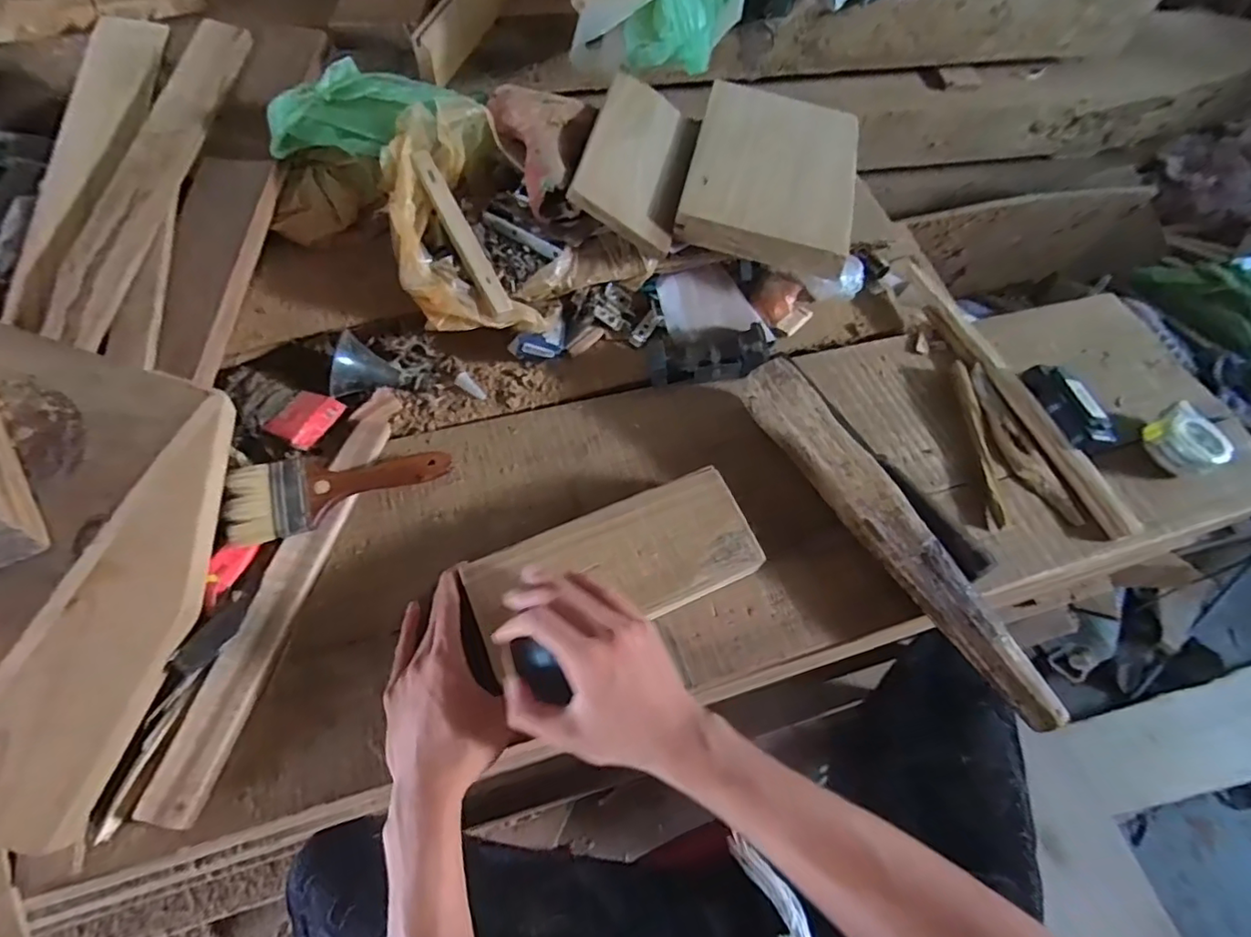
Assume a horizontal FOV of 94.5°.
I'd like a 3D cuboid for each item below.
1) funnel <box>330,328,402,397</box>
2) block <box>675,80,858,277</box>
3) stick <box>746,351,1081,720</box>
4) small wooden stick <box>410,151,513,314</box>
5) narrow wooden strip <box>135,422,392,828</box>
[{"bbox_3d":[-0.257,-0.097,0.570,0.049,0.046,0.057,9,60,1],"label":"funnel"},{"bbox_3d":[0.174,-0.347,0.675,0.190,0.039,0.282,12,61,4],"label":"block"},{"bbox_3d":[0.234,0.053,0.517,0.050,0.054,0.376,-27,66,-17],"label":"stick"},{"bbox_3d":[-0.168,-0.242,0.587,0.023,0.011,0.196,-26,81,-17],"label":"small wooden stick"},{"bbox_3d":[-0.279,0.095,0.479,0.038,0.025,0.344,11,60,3],"label":"narrow wooden strip"}]

